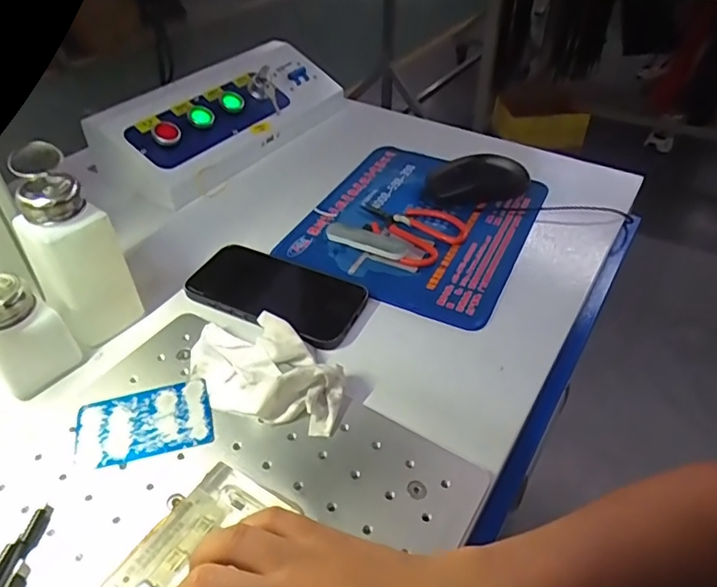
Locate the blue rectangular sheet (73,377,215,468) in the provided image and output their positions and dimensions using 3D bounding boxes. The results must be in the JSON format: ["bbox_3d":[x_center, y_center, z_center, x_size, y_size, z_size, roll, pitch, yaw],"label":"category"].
[{"bbox_3d":[-0.143,0.086,0.359,0.085,0.004,0.053,-13,47,-14],"label":"blue rectangular sheet"}]

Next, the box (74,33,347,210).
[{"bbox_3d":[-0.162,-0.220,0.656,0.133,0.078,0.312,22,45,21],"label":"box"}]

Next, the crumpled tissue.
[{"bbox_3d":[-0.067,0.051,0.383,0.077,0.027,0.126,-32,52,-33],"label":"crumpled tissue"}]

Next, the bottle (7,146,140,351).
[{"bbox_3d":[-0.209,-0.031,0.395,0.059,0.127,0.066,-28,50,-31],"label":"bottle"}]

